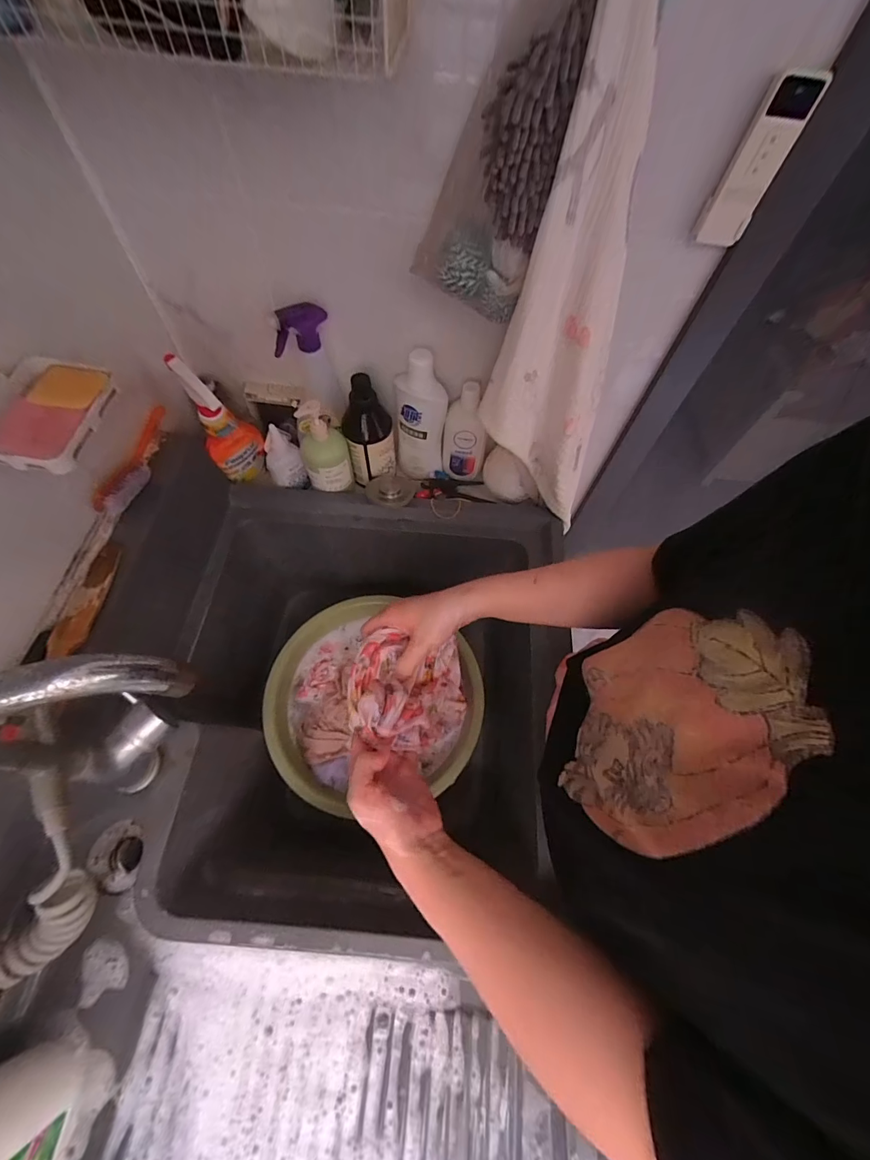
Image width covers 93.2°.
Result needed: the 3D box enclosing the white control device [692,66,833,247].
[{"bbox_3d":[0.312,-0.404,0.402,0.050,0.121,0.014,3,62,-1],"label":"white control device"}]

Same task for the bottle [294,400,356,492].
[{"bbox_3d":[-0.180,-0.215,0.672,0.078,0.158,0.058,-12,63,-9],"label":"bottle"}]

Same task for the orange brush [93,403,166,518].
[{"bbox_3d":[-0.398,-0.169,0.557,0.039,0.034,0.182,8,62,1],"label":"orange brush"}]

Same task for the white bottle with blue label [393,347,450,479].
[{"bbox_3d":[-0.026,-0.266,0.697,0.083,0.234,0.060,1,62,-3],"label":"white bottle with blue label"}]

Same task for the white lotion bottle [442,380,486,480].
[{"bbox_3d":[0.051,-0.246,0.701,0.072,0.173,0.030,1,62,-2],"label":"white lotion bottle"}]

